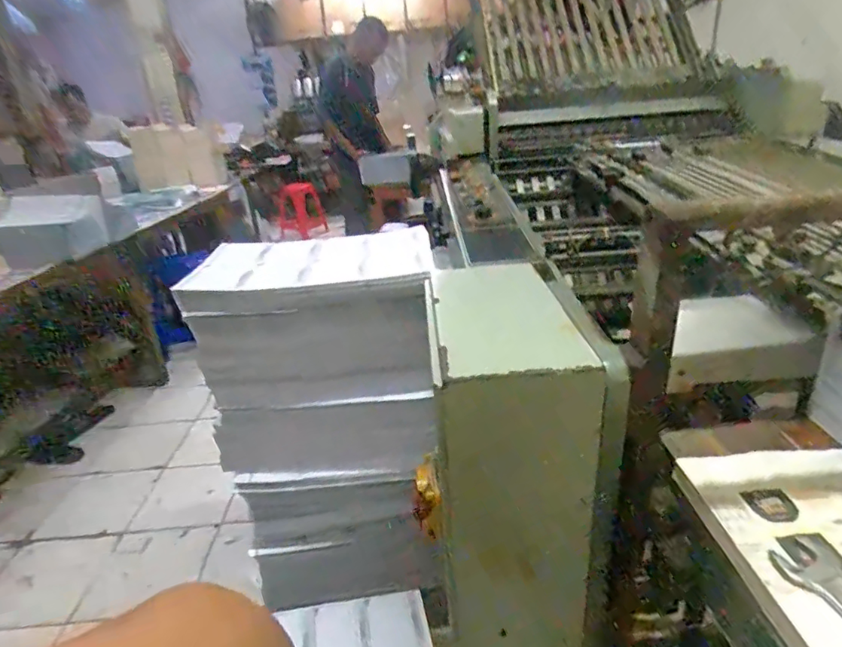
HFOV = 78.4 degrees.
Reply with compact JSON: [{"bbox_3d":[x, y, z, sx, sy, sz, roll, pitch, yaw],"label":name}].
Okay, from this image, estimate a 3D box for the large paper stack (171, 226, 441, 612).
[{"bbox_3d":[-0.181,0.193,1.173,0.462,0.689,0.356,-6,24,-4],"label":"large paper stack"}]

